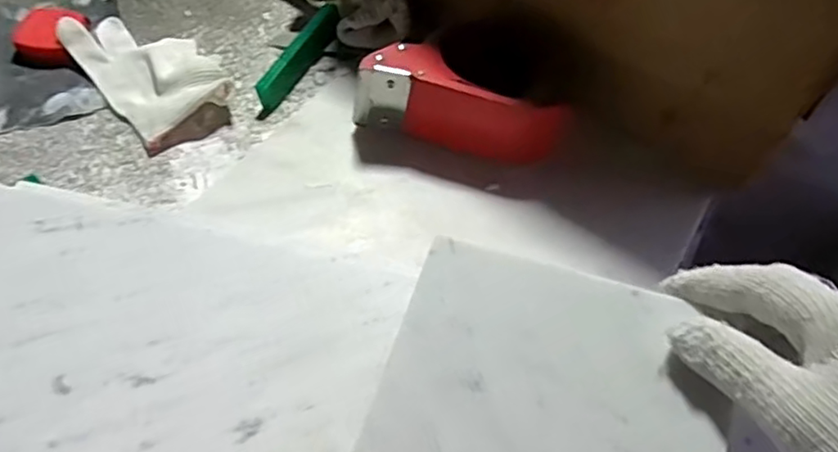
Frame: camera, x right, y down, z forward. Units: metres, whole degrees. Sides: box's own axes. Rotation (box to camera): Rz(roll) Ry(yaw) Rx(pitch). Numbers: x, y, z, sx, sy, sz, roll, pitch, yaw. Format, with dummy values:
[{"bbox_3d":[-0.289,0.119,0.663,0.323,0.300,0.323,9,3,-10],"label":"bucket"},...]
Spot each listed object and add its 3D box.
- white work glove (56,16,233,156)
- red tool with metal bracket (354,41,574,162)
[{"bbox_3d":[-0.221,-0.133,0.514,0.083,0.026,0.151,-35,67,-23],"label":"white work glove"},{"bbox_3d":[0.033,-0.090,0.475,0.154,0.052,0.049,21,59,8],"label":"red tool with metal bracket"}]

